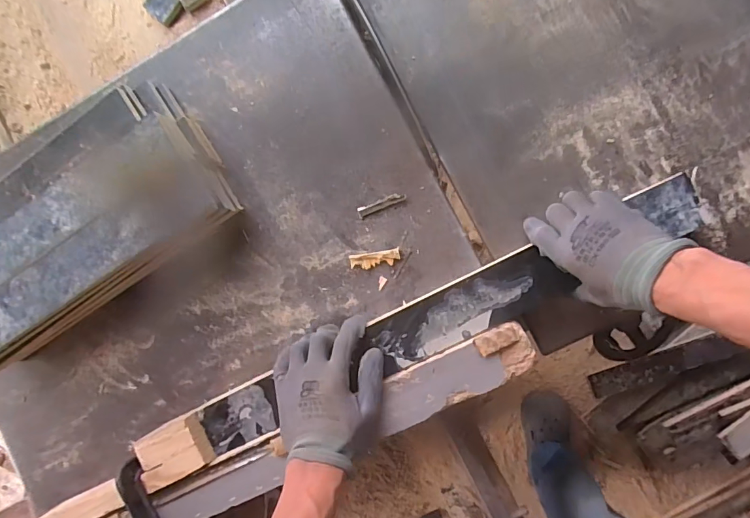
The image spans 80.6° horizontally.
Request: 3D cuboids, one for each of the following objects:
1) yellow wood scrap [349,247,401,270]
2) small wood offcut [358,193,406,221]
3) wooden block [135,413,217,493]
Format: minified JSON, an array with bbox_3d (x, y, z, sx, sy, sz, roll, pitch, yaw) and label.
[{"bbox_3d":[0.001,0.001,0.546,0.061,0.009,0.020,-8,92,8],"label":"yellow wood scrap"},{"bbox_3d":[0.007,-0.067,0.544,0.061,0.004,0.013,-24,89,8],"label":"small wood offcut"},{"bbox_3d":[-0.245,0.235,0.537,0.081,0.025,0.061,-28,88,8],"label":"wooden block"}]

